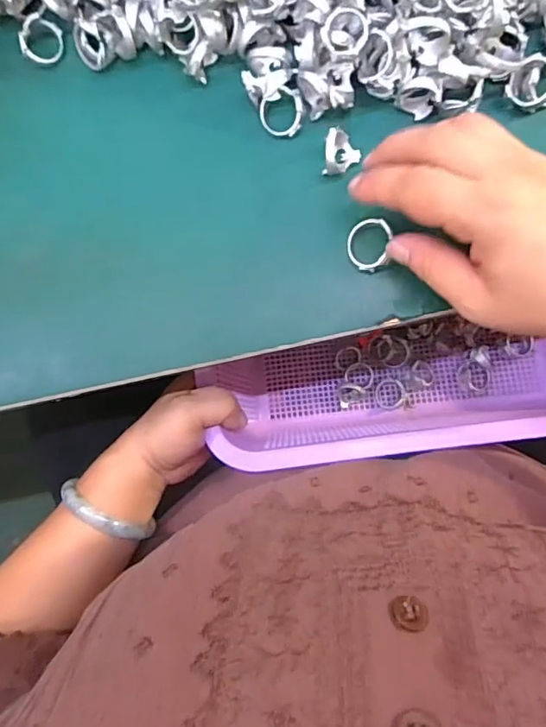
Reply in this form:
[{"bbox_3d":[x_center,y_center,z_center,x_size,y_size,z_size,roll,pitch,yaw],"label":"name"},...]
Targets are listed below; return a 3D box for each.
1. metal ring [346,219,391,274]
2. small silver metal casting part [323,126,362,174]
[{"bbox_3d":[0.052,-0.065,0.287,0.023,0.004,0.029,13,92,21],"label":"metal ring"},{"bbox_3d":[0.038,-0.115,0.285,0.018,0.019,0.024,6,89,5],"label":"small silver metal casting part"}]

